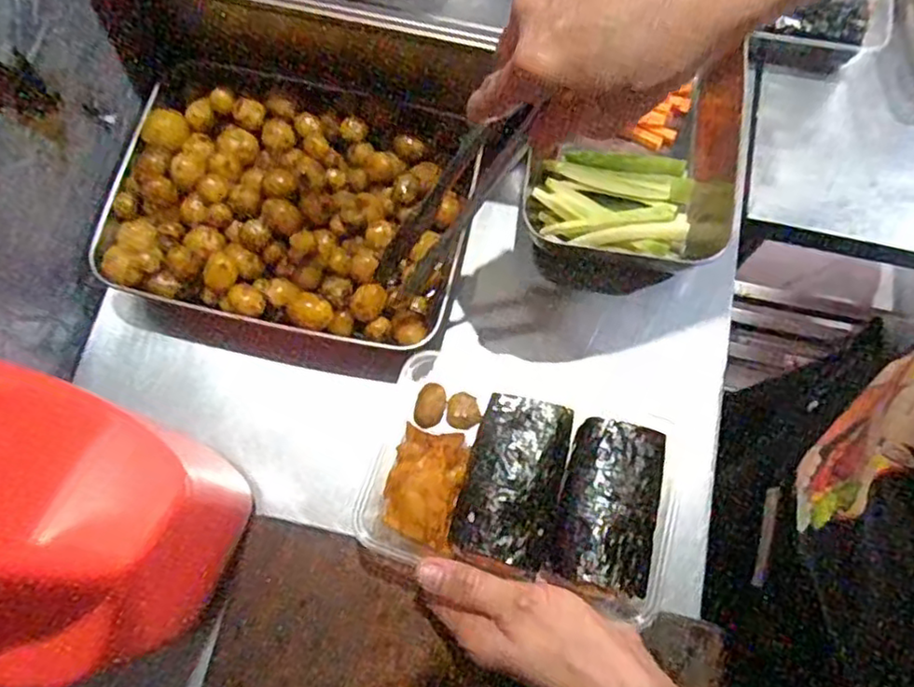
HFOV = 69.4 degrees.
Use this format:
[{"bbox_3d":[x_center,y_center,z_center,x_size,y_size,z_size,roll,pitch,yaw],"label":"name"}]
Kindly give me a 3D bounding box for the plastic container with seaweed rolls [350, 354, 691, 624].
[{"bbox_3d":[0.037,0.079,0.387,0.169,0.042,0.118,18,75,4],"label":"plastic container with seaweed rolls"}]

